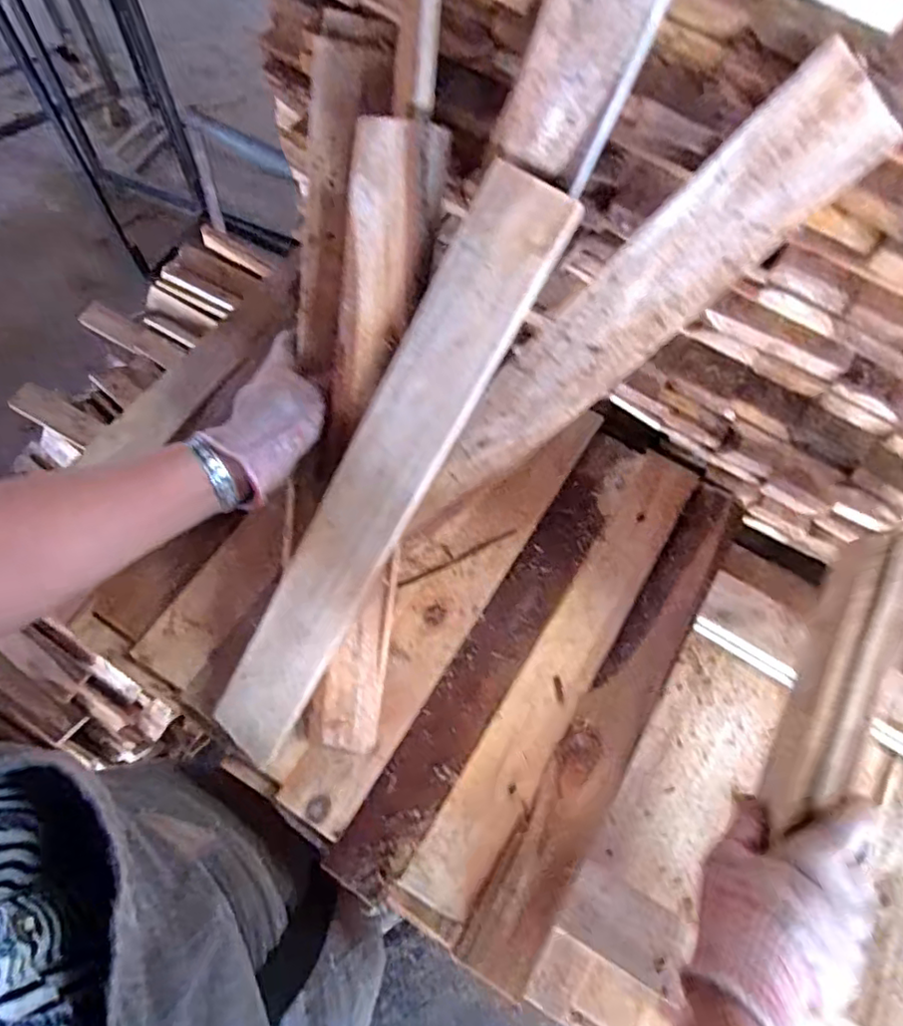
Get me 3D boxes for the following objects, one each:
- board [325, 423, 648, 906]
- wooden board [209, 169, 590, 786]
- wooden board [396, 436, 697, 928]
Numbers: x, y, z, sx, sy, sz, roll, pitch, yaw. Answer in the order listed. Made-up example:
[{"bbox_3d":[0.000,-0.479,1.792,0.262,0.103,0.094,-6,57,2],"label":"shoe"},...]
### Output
[{"bbox_3d":[0.051,0.113,0.576,0.056,0.018,0.486,32,70,10],"label":"board"},{"bbox_3d":[-0.064,0.000,0.439,0.064,0.014,0.476,34,108,11],"label":"wooden board"},{"bbox_3d":[0.098,0.123,0.577,0.098,0.023,0.476,30,70,9],"label":"wooden board"}]

